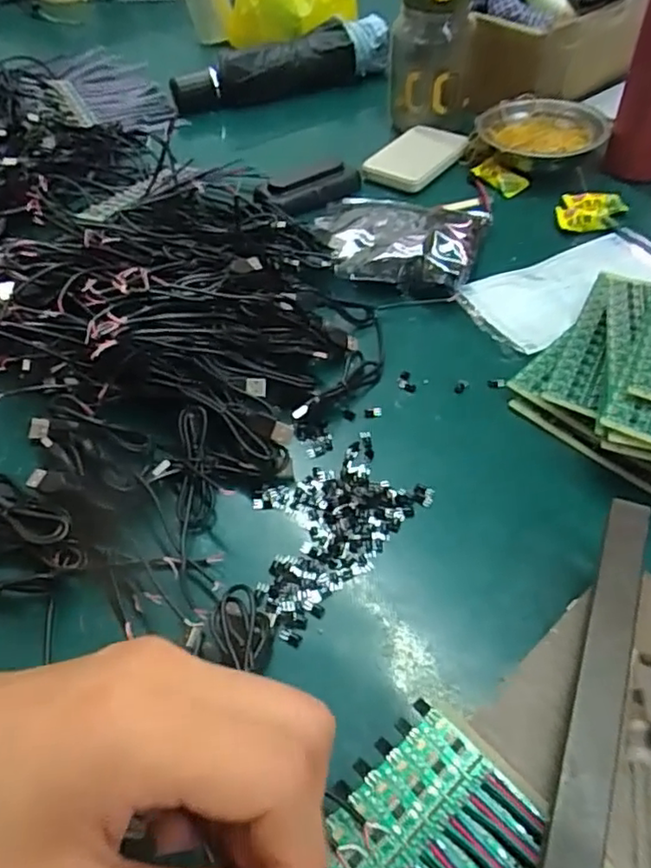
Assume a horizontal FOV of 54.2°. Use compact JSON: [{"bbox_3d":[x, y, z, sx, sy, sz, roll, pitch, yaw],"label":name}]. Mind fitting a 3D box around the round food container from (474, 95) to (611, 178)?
[{"bbox_3d":[0.217,-0.296,0.642,0.119,0.041,0.108,4,50,6],"label":"round food container"}]

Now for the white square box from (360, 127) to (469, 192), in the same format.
[{"bbox_3d":[0.091,-0.286,0.660,0.071,0.017,0.103,31,58,25],"label":"white square box"}]

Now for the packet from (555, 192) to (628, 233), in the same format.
[{"bbox_3d":[0.241,-0.200,0.577,0.060,0.013,0.053,6,51,8],"label":"packet"}]

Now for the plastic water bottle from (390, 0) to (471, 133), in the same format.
[{"bbox_3d":[0.106,-0.397,0.654,0.071,0.163,0.074,1,50,4],"label":"plastic water bottle"}]

